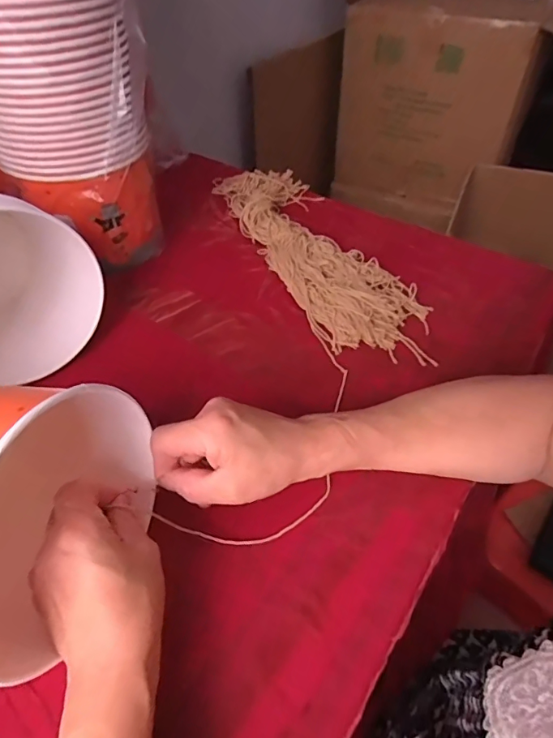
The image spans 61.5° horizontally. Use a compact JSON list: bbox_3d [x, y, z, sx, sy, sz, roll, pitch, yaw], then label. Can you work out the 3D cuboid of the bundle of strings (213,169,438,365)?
[{"bbox_3d":[0.048,-0.162,0.589,0.128,0.031,0.414,-18,50,-15],"label":"bundle of strings"}]

